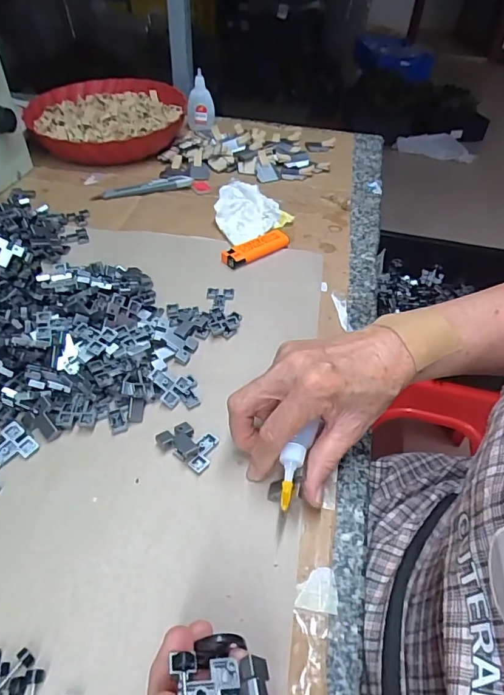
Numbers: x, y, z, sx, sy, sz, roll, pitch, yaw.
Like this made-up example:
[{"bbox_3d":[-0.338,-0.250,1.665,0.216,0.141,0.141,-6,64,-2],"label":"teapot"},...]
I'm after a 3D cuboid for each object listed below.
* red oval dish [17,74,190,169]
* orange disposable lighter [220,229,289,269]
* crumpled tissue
[{"bbox_3d":[-0.226,-0.362,0.701,0.229,0.061,0.236,-21,51,-23],"label":"red oval dish"},{"bbox_3d":[0.004,-0.111,0.497,0.082,0.014,0.026,-30,55,-29],"label":"orange disposable lighter"},{"bbox_3d":[-0.006,-0.167,0.546,0.075,0.024,0.105,-1,46,-6],"label":"crumpled tissue"}]

